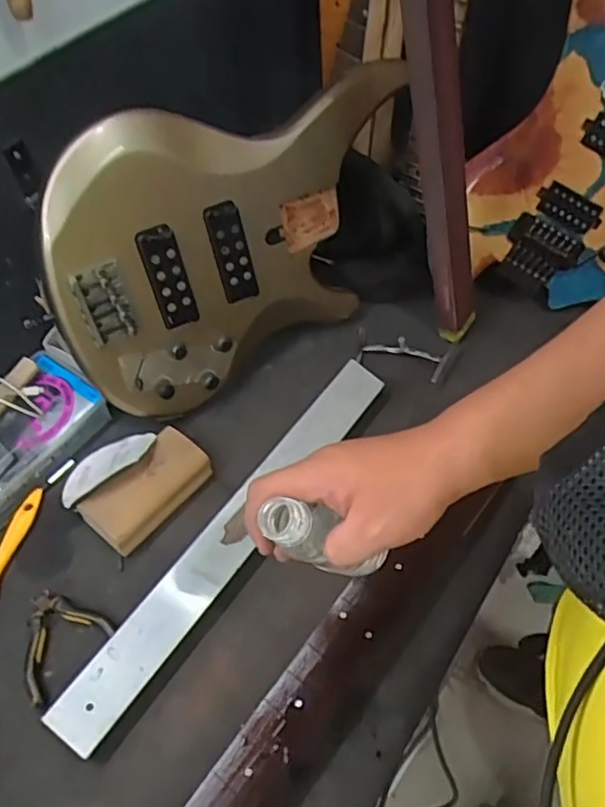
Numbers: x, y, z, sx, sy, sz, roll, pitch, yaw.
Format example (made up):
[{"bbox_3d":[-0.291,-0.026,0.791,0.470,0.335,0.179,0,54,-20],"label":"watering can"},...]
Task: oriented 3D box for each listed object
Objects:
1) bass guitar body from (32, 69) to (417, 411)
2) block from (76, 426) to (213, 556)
[{"bbox_3d":[-0.066,-0.179,0.709,0.426,0.304,0.042,-25,30,-24],"label":"bass guitar body"},{"bbox_3d":[-0.164,0.092,0.668,0.063,0.044,0.132,32,62,23],"label":"block"}]

